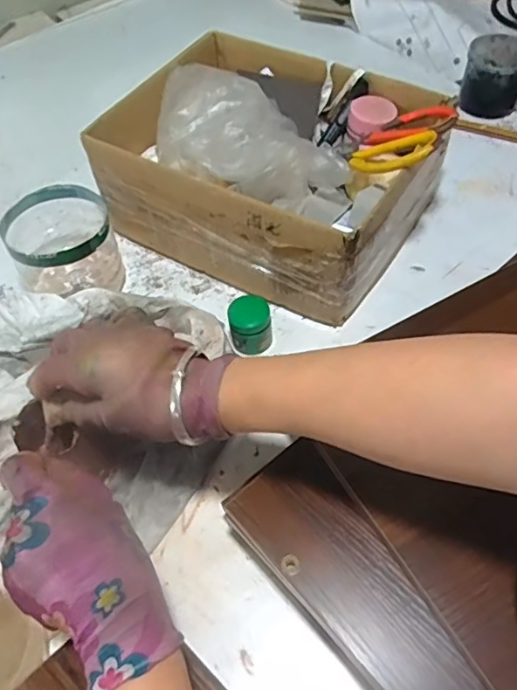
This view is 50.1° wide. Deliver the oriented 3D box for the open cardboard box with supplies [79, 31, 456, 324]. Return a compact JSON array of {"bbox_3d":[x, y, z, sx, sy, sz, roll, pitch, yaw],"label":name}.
[{"bbox_3d":[0.009,-0.211,0.610,0.345,0.150,0.263,26,60,21],"label":"open cardboard box with supplies"}]

